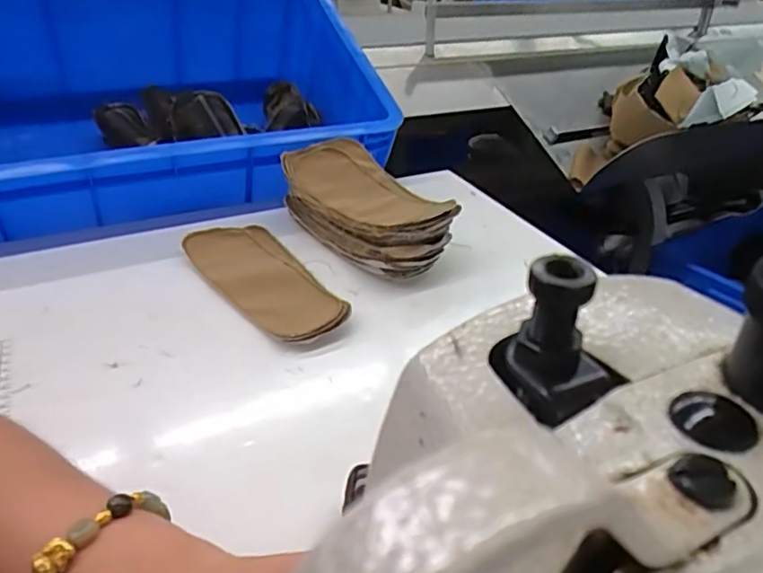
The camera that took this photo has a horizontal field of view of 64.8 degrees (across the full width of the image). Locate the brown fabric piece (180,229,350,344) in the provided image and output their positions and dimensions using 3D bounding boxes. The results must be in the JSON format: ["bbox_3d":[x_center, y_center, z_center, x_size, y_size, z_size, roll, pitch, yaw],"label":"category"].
[{"bbox_3d":[-0.102,-0.008,0.534,0.075,0.021,0.195,-22,39,-33],"label":"brown fabric piece"}]

